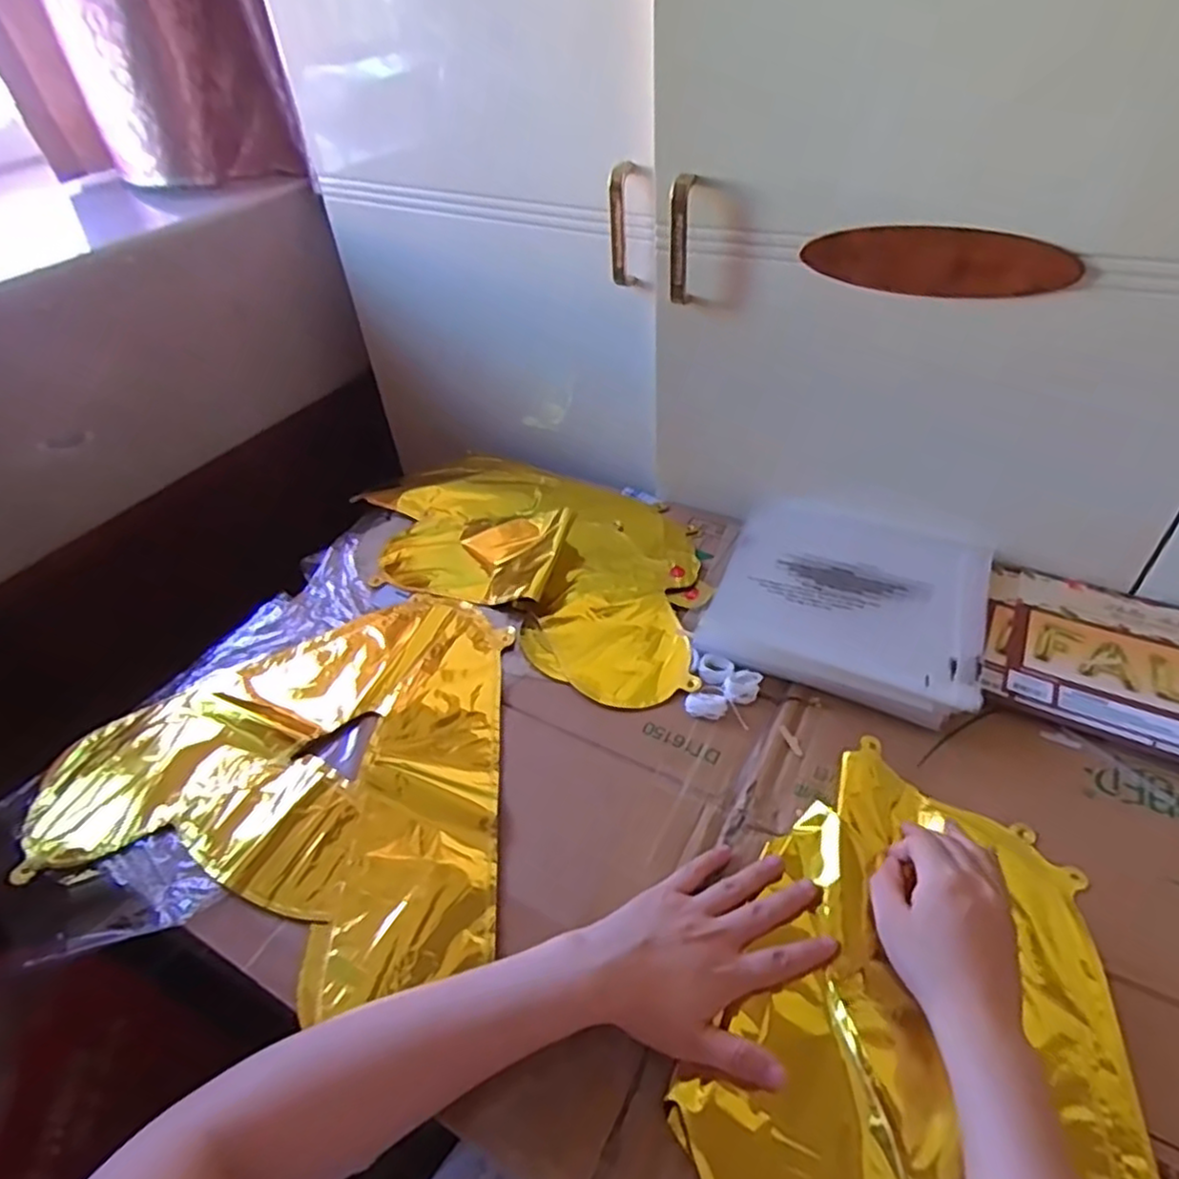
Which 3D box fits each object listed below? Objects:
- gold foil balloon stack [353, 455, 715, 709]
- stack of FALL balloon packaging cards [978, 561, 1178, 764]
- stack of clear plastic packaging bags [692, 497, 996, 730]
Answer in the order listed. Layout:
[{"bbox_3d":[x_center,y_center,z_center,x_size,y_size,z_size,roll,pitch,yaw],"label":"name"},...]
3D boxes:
[{"bbox_3d":[-0.057,-0.047,0.724,0.438,0.033,0.253,24,52,27],"label":"gold foil balloon stack"},{"bbox_3d":[0.436,0.058,0.565,0.212,0.013,0.168,18,49,23],"label":"stack of FALL balloon packaging cards"},{"bbox_3d":[0.229,0.005,0.624,0.218,0.030,0.205,16,49,21],"label":"stack of clear plastic packaging bags"}]

